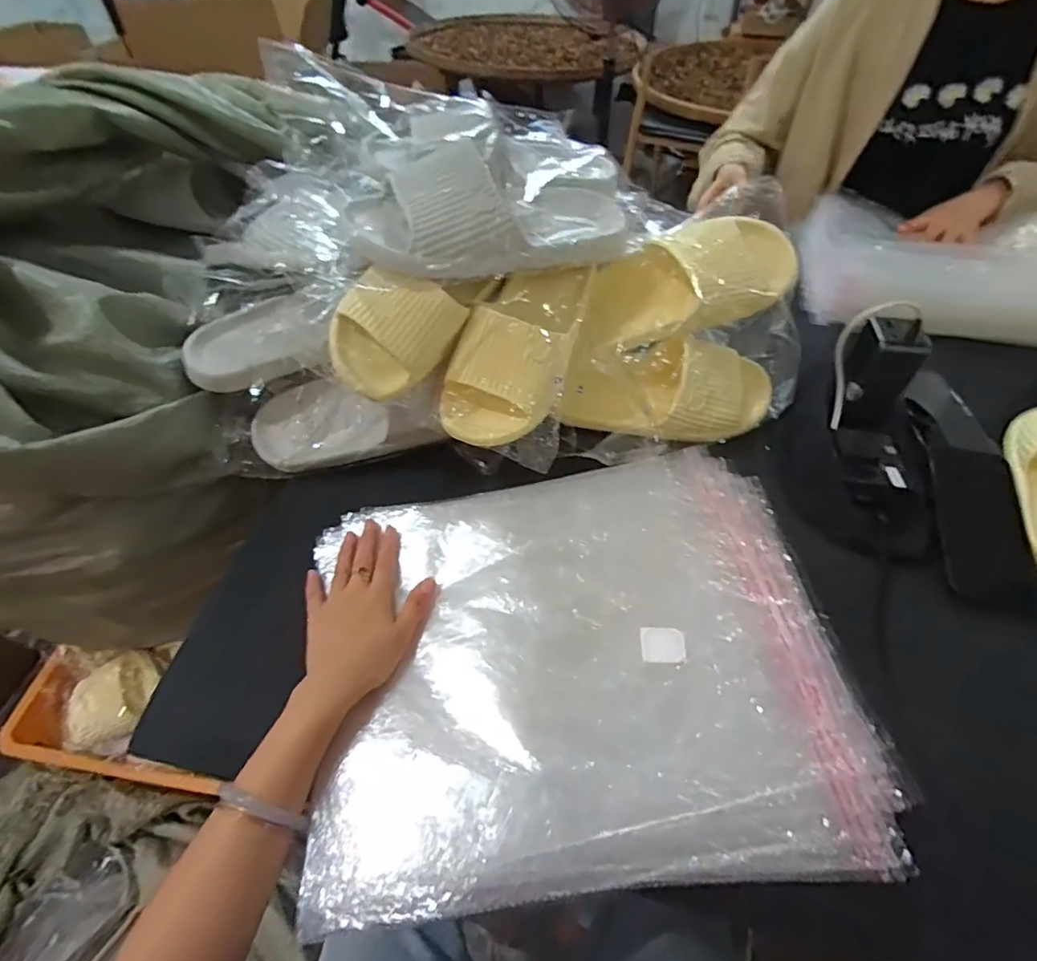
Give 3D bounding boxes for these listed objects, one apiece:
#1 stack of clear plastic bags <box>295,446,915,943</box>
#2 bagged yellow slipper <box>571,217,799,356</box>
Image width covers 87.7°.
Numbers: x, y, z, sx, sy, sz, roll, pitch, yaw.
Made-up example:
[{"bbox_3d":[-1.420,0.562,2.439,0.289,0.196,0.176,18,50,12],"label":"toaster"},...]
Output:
[{"bbox_3d":[0.050,0.134,0.441,0.413,0.029,0.336,-7,51,-3],"label":"stack of clear plastic bags"},{"bbox_3d":[0.166,-0.194,0.534,0.237,0.069,0.107,-21,52,2],"label":"bagged yellow slipper"}]

